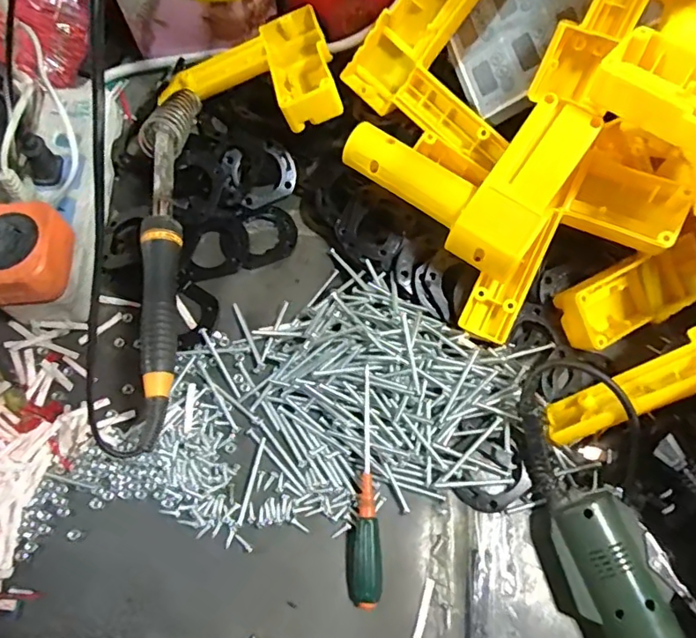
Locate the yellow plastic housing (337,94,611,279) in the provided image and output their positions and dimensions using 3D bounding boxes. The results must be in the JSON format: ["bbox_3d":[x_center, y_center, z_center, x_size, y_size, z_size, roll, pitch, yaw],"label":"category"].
[{"bbox_3d":[0.078,-0.110,0.365,0.145,0.047,0.112,32,93,18],"label":"yellow plastic housing"}]

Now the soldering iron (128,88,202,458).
[{"bbox_3d":[-0.122,-0.056,0.345,0.028,0.036,0.286,-4,67,-2],"label":"soldering iron"}]

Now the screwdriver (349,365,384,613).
[{"bbox_3d":[0.010,0.106,0.335,0.020,0.019,0.140,0,67,-1],"label":"screwdriver"}]

